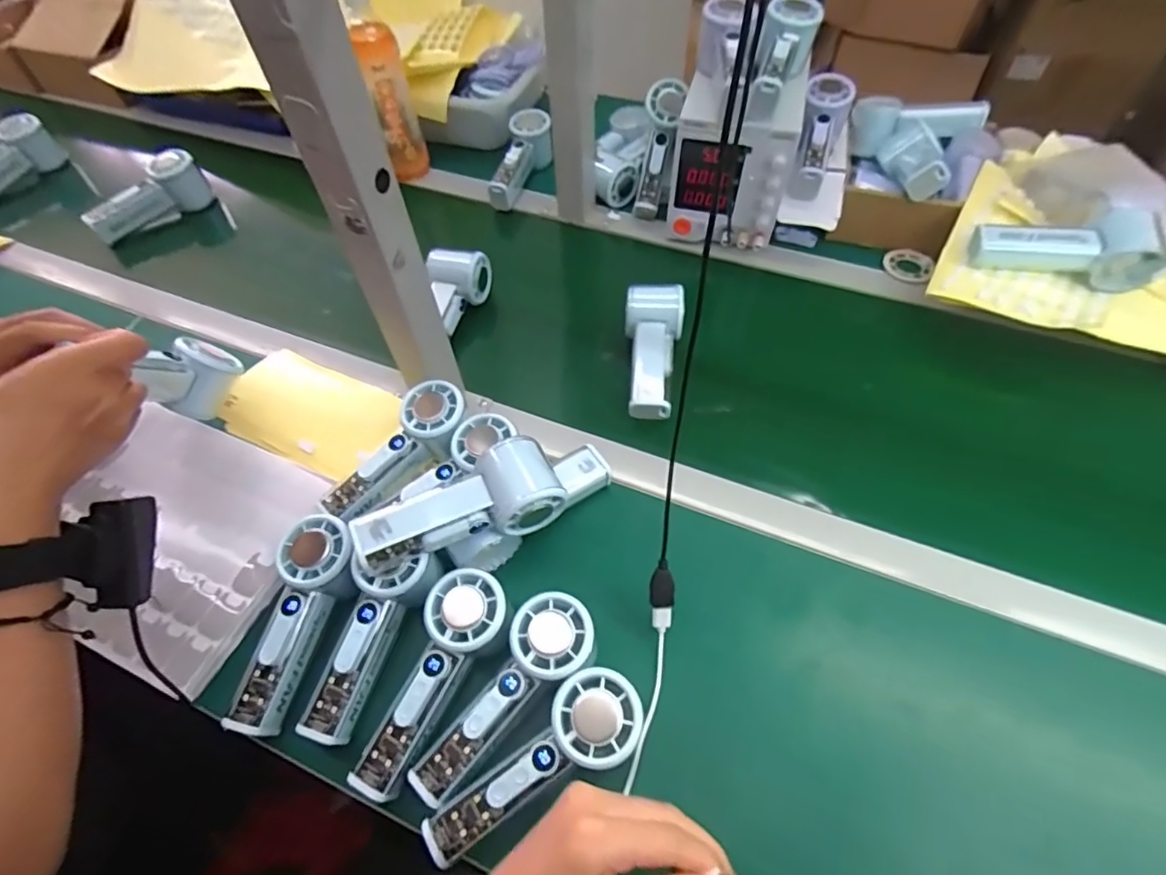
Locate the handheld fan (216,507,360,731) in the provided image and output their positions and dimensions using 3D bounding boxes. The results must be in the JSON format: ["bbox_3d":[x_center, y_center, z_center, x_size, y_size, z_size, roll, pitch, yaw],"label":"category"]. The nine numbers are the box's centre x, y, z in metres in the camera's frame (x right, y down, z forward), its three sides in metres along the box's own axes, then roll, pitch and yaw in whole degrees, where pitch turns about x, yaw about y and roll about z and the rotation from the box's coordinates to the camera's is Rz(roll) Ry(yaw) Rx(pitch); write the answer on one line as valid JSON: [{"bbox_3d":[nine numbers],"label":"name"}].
[{"bbox_3d":[-0.209,0.134,0.409,0.055,0.037,0.149,11,73,9],"label":"handheld fan"}]

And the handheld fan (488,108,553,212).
[{"bbox_3d":[-0.089,-0.381,0.761,0.052,0.058,0.164,19,75,14],"label":"handheld fan"}]

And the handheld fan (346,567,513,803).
[{"bbox_3d":[-0.100,0.170,0.390,0.057,0.039,0.150,22,75,16],"label":"handheld fan"}]

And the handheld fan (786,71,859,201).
[{"bbox_3d":[0.276,-0.352,0.654,0.054,0.064,0.160,17,82,13],"label":"handheld fan"}]

